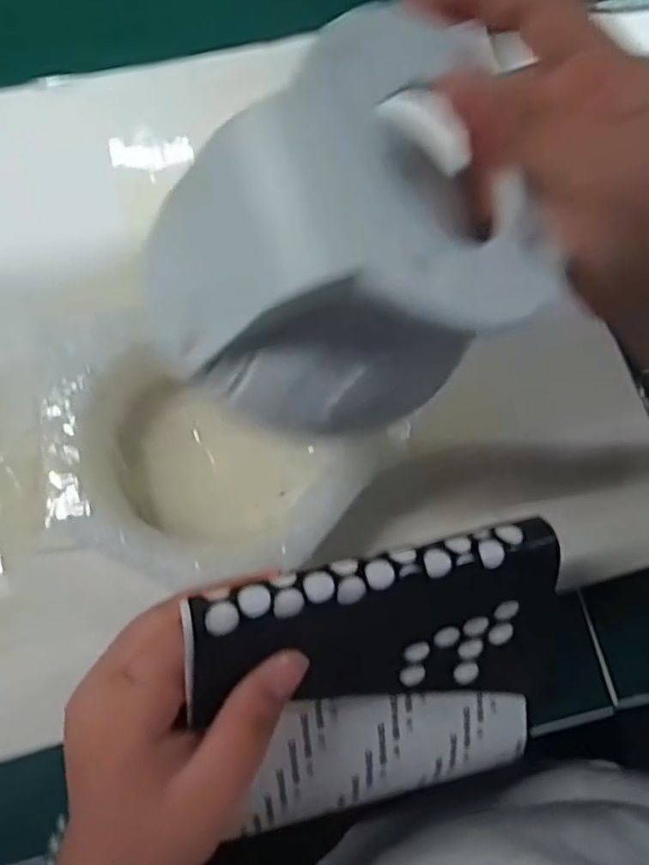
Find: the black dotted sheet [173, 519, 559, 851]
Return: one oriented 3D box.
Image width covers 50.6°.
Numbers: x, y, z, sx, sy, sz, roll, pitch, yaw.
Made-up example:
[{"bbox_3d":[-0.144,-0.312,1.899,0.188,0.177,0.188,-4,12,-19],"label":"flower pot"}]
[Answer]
[{"bbox_3d":[0.021,0.102,0.268,0.136,0.136,0.019,-8,33,-16],"label":"black dotted sheet"}]

